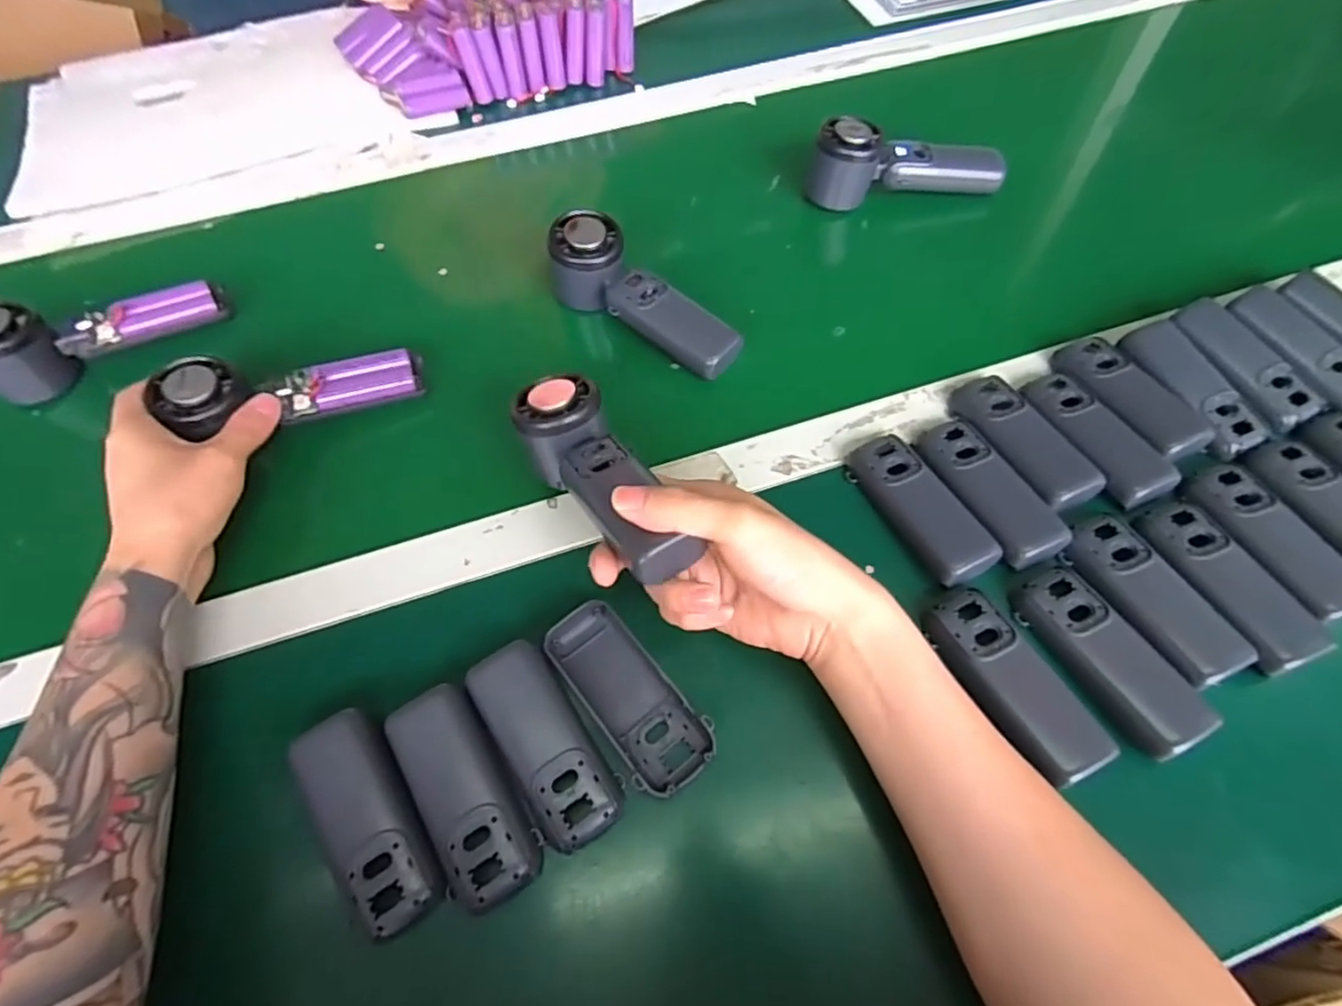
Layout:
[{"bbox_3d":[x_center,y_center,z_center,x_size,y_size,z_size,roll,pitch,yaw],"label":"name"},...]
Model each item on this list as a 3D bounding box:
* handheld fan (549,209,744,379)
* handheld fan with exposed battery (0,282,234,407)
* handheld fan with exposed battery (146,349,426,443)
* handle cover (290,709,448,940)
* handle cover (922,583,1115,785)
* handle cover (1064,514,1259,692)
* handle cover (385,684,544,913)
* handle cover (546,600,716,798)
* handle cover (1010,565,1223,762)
[{"bbox_3d":[-0.019,-0.155,0.473,0.158,0.052,0.046,33,63,18],"label":"handheld fan"},{"bbox_3d":[-0.430,-0.140,0.483,0.159,0.052,0.053,-35,65,-20],"label":"handheld fan with exposed battery"},{"bbox_3d":[-0.254,-0.078,0.440,0.156,0.033,0.043,-10,57,-26],"label":"handheld fan with exposed battery"},{"bbox_3d":[-0.148,0.153,0.313,0.037,0.023,0.101,-30,63,-18],"label":"handle cover"},{"bbox_3d":[0.181,0.093,0.342,0.035,0.015,0.106,-23,61,-15],"label":"handle cover"},{"bbox_3d":[0.268,0.051,0.360,0.039,0.014,0.102,-21,61,-13],"label":"handle cover"},{"bbox_3d":[-0.105,0.144,0.321,0.043,0.016,0.104,-29,63,-17],"label":"handle cover"},{"bbox_3d":[-0.024,0.103,0.347,0.045,0.016,0.107,-36,65,-21],"label":"handle cover"},{"bbox_3d":[0.236,0.081,0.348,0.043,0.019,0.106,-24,61,-15],"label":"handle cover"}]

